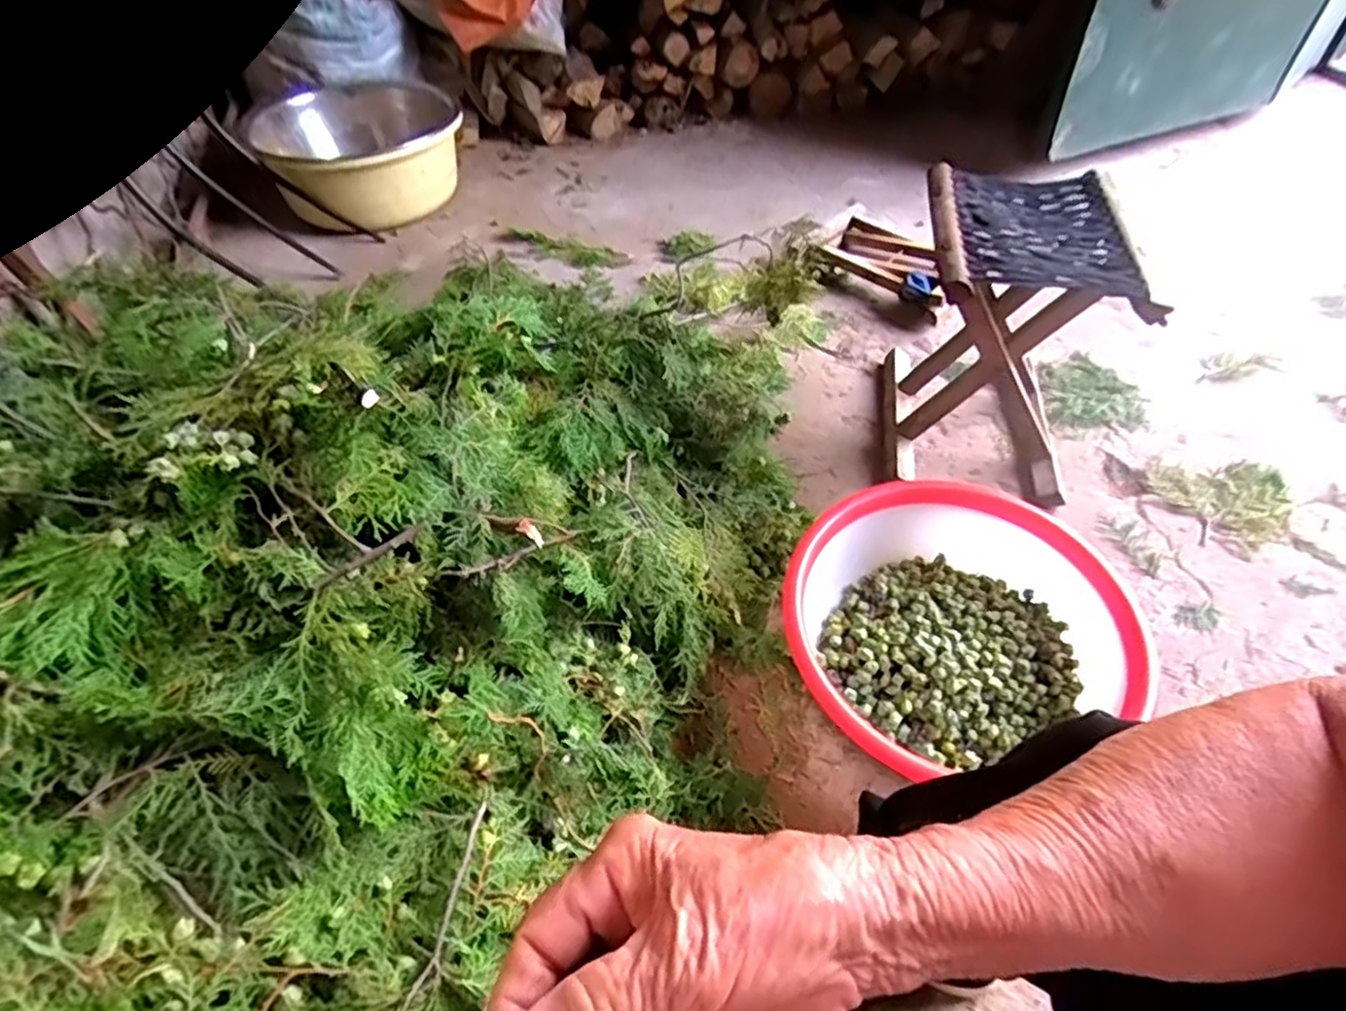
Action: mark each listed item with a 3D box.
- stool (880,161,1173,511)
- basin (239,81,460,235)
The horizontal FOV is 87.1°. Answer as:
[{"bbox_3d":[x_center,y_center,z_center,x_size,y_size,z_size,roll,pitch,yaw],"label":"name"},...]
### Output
[{"bbox_3d":[0.452,-0.239,0.989,0.247,0.331,0.299,7,49,8],"label":"stool"},{"bbox_3d":[-0.684,-0.785,1.579,0.422,0.186,0.366,-21,51,-16],"label":"basin"}]

